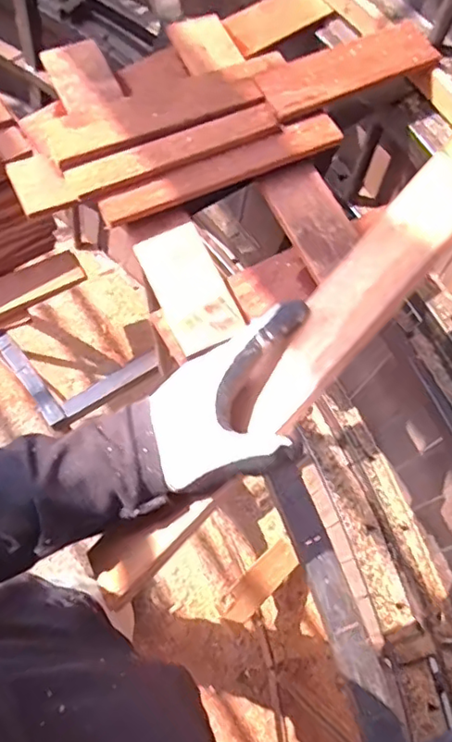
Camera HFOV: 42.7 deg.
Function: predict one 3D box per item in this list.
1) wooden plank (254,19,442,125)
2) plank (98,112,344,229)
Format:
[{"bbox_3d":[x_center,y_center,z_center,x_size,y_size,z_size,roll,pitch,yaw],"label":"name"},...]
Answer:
[{"bbox_3d":[0.135,-0.336,0.642,0.210,0.013,0.067,-26,71,-12],"label":"wooden plank"},{"bbox_3d":[0.000,-0.205,0.590,0.266,0.028,0.033,-28,71,-13],"label":"plank"}]

